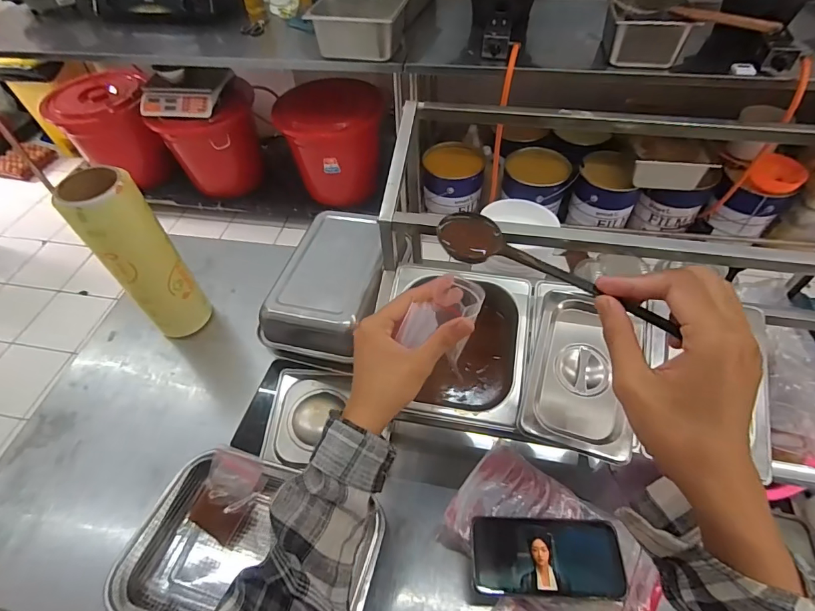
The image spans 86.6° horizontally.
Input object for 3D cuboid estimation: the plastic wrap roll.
[{"bbox_3d":[-0.423,-0.070,0.705,0.089,0.313,0.076,-30,57,-20],"label":"plastic wrap roll"}]

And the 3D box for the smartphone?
[{"bbox_3d":[0.159,0.287,0.496,0.164,0.013,0.078,1,52,2],"label":"smartphone"}]

